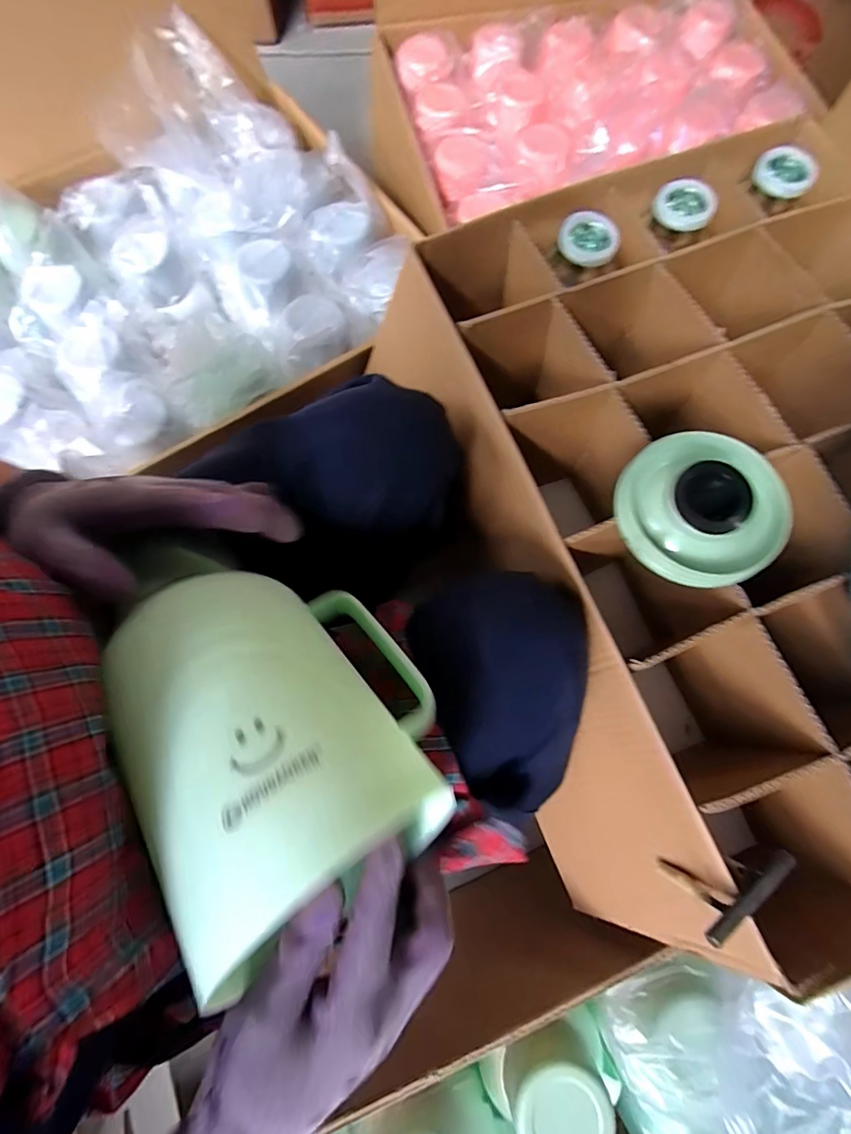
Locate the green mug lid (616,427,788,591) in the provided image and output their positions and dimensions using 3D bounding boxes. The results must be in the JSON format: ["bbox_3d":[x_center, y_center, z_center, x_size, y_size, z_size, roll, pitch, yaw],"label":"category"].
[{"bbox_3d":[0.220,-0.045,0.388,0.123,0.027,0.116,0,91,18],"label":"green mug lid"}]

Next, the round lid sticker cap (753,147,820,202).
[{"bbox_3d":[0.390,-0.429,0.521,0.061,0.008,0.055,37,97,10],"label":"round lid sticker cap"}]

